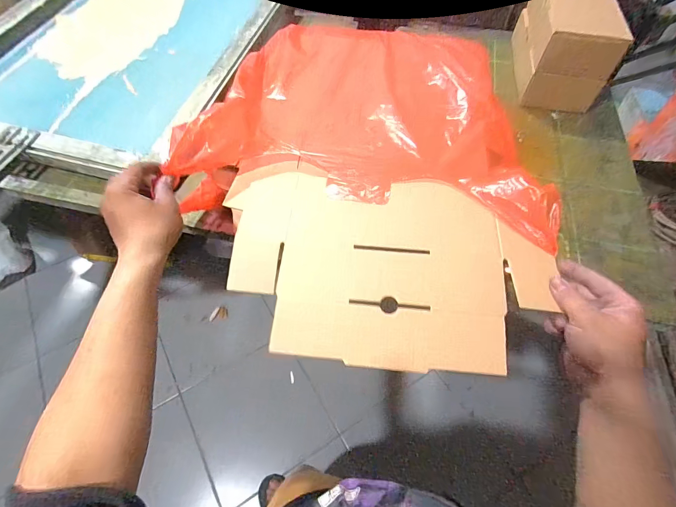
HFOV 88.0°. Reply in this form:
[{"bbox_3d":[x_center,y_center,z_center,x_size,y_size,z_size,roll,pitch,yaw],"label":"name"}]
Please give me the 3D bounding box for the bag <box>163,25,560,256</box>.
[{"bbox_3d":[0.054,-0.218,0.472,0.420,0.086,0.385,8,60,9],"label":"bag"}]

